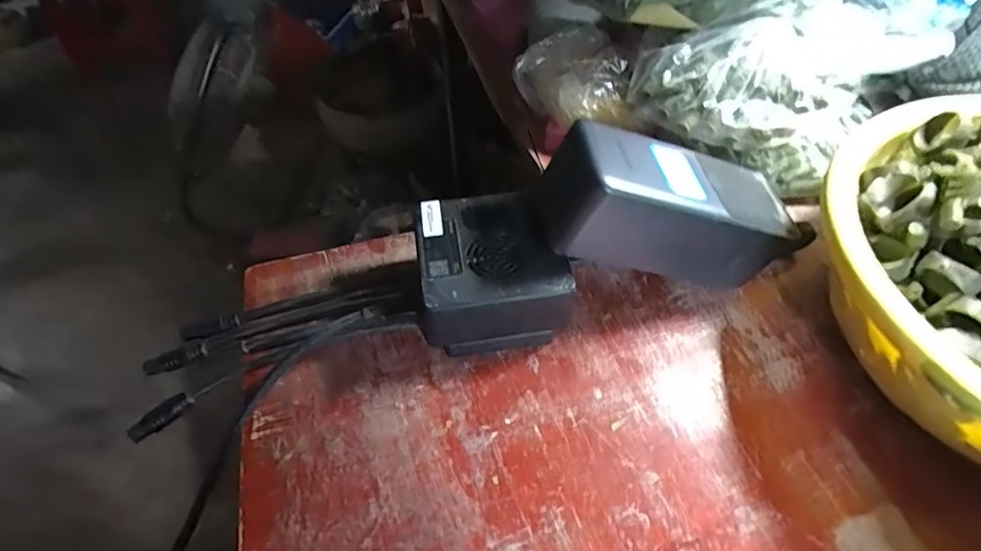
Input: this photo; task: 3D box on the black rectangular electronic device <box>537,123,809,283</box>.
[{"bbox_3d":[0.093,-0.034,0.272,0.133,0.058,0.057,11,51,-14],"label":"black rectangular electronic device"}]

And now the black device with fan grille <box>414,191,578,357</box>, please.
[{"bbox_3d":[0.003,0.000,0.284,0.080,0.056,0.074,-4,52,0],"label":"black device with fan grille"}]

